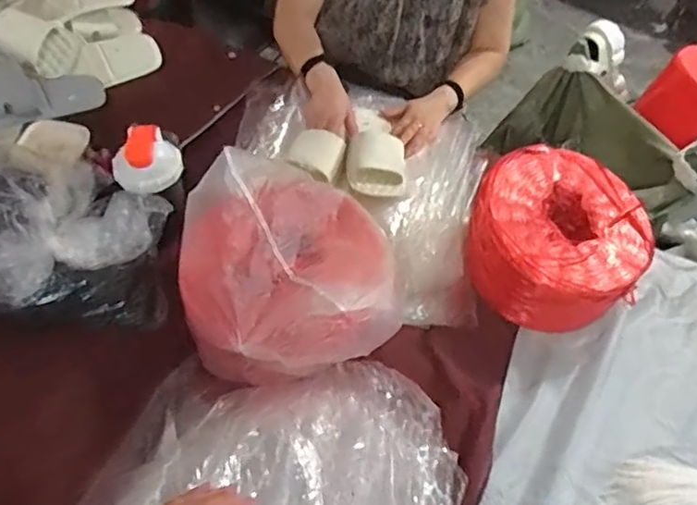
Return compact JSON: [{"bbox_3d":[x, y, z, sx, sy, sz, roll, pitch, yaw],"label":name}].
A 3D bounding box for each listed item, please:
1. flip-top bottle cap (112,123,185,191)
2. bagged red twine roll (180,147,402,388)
[{"bbox_3d":[-0.293,-0.136,0.839,0.099,0.054,0.080,-19,58,-17],"label":"flip-top bottle cap"},{"bbox_3d":[-0.081,0.024,0.799,0.265,0.167,0.288,2,54,-3],"label":"bagged red twine roll"}]

